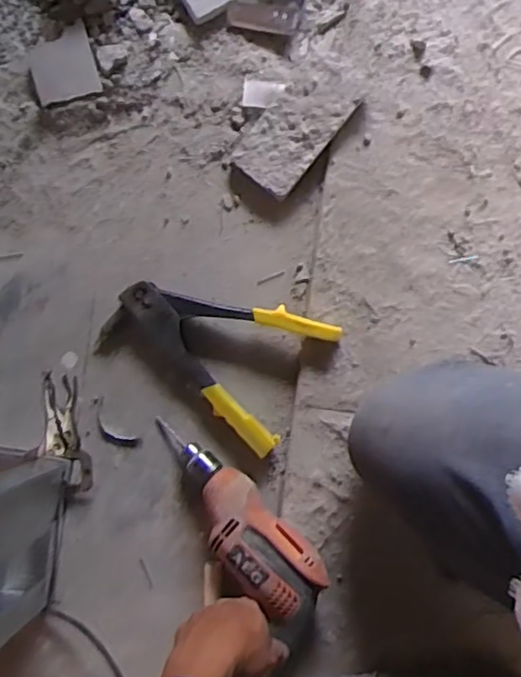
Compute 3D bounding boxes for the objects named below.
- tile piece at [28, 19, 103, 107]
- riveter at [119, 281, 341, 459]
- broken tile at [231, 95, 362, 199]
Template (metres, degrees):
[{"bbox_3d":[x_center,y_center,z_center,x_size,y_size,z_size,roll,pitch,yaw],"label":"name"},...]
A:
[{"bbox_3d":[-0.233,-0.323,0.752,0.078,0.011,0.085,-18,87,5],"label":"tile piece"},{"bbox_3d":[-0.048,0.003,0.702,0.227,0.034,0.158,31,89,4],"label":"riveter"},{"bbox_3d":[0.035,-0.230,0.721,0.079,0.018,0.131,39,92,5],"label":"broken tile"}]

